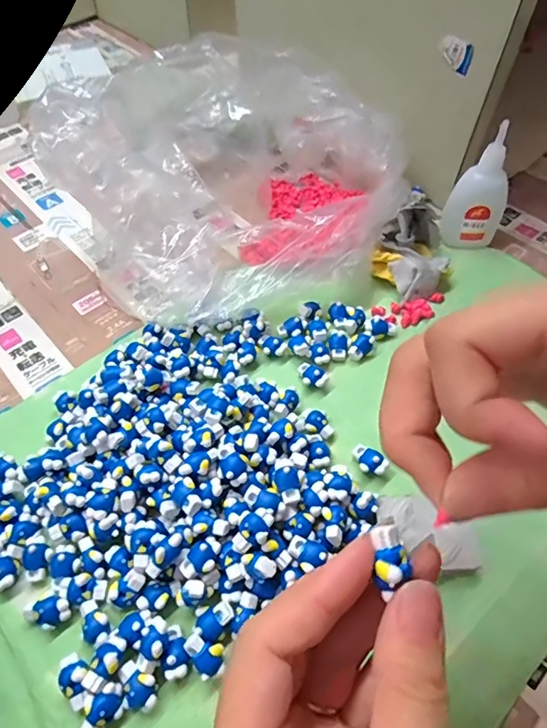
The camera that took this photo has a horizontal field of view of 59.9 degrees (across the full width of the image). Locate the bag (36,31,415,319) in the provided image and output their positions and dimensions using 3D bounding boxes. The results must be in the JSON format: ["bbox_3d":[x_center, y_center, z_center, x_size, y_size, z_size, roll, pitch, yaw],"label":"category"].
[{"bbox_3d":[-0.027,-0.145,0.369,0.227,0.101,0.243,26,59,18],"label":"bag"}]

